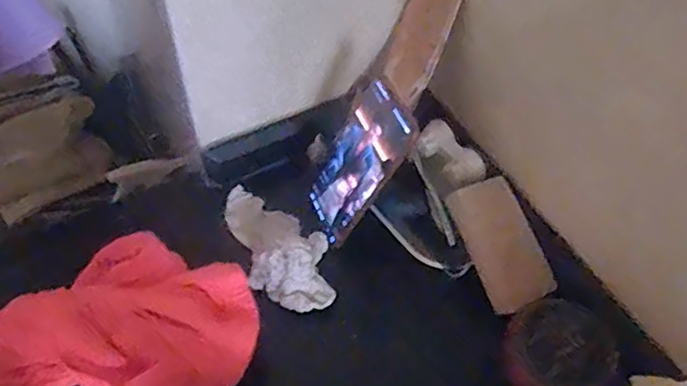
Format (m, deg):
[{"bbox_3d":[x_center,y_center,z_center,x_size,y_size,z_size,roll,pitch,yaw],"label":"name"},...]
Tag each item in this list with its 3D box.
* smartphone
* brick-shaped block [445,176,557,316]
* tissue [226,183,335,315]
[{"bbox_3d":[0.012,-0.026,0.546,0.008,0.150,0.083,3,44,-35],"label":"smartphone"},{"bbox_3d":[0.143,0.046,0.548,0.057,0.026,0.118,-18,72,-9],"label":"brick-shaped block"},{"bbox_3d":[-0.060,0.043,0.562,0.080,0.033,0.148,-21,57,-11],"label":"tissue"}]

